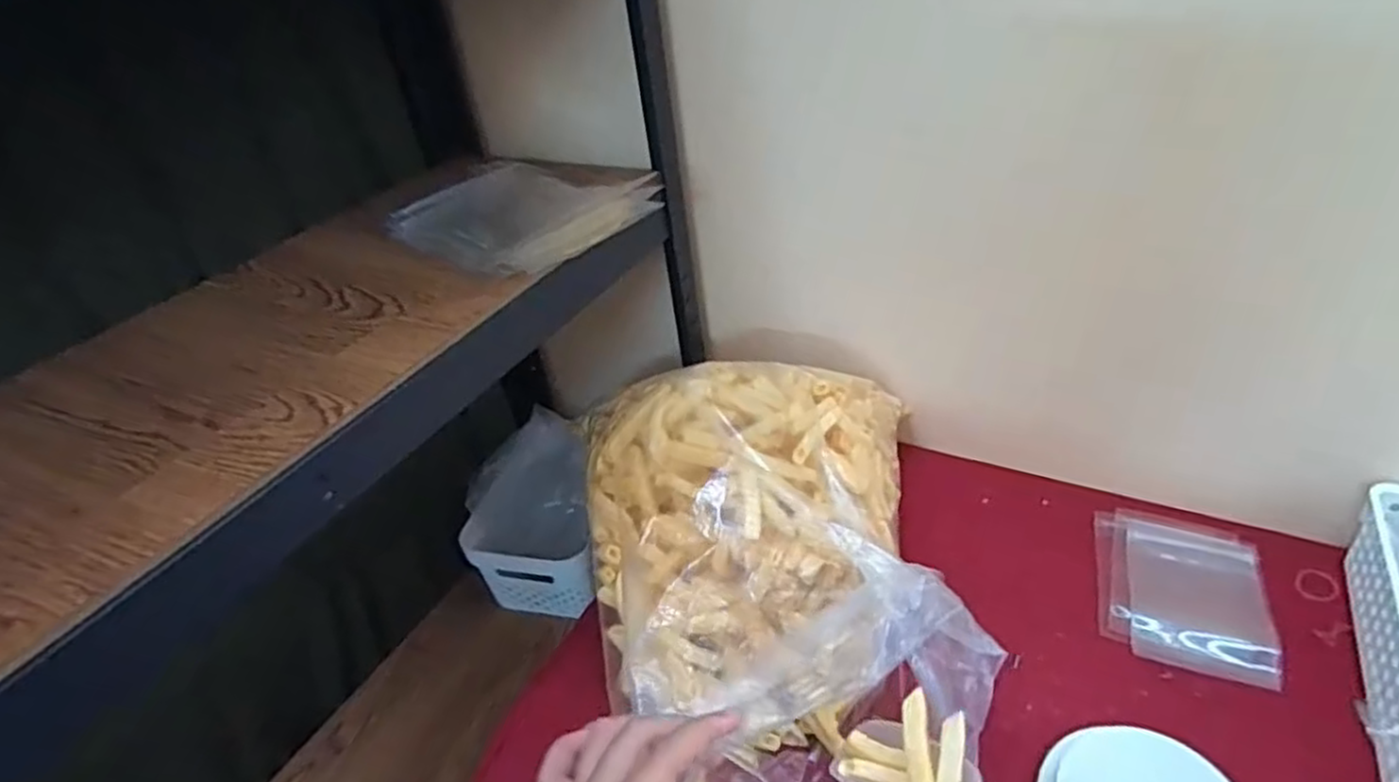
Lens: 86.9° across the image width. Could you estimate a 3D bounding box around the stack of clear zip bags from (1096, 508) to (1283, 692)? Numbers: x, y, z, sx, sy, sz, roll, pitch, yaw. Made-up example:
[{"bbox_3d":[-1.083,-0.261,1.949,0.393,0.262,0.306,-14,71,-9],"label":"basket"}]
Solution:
[{"bbox_3d":[0.417,0.169,0.642,0.126,0.010,0.161,9,40,21],"label":"stack of clear zip bags"}]

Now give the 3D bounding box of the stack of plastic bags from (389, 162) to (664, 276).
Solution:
[{"bbox_3d":[-0.162,-0.162,0.673,0.222,0.028,0.183,15,40,32],"label":"stack of plastic bags"}]

